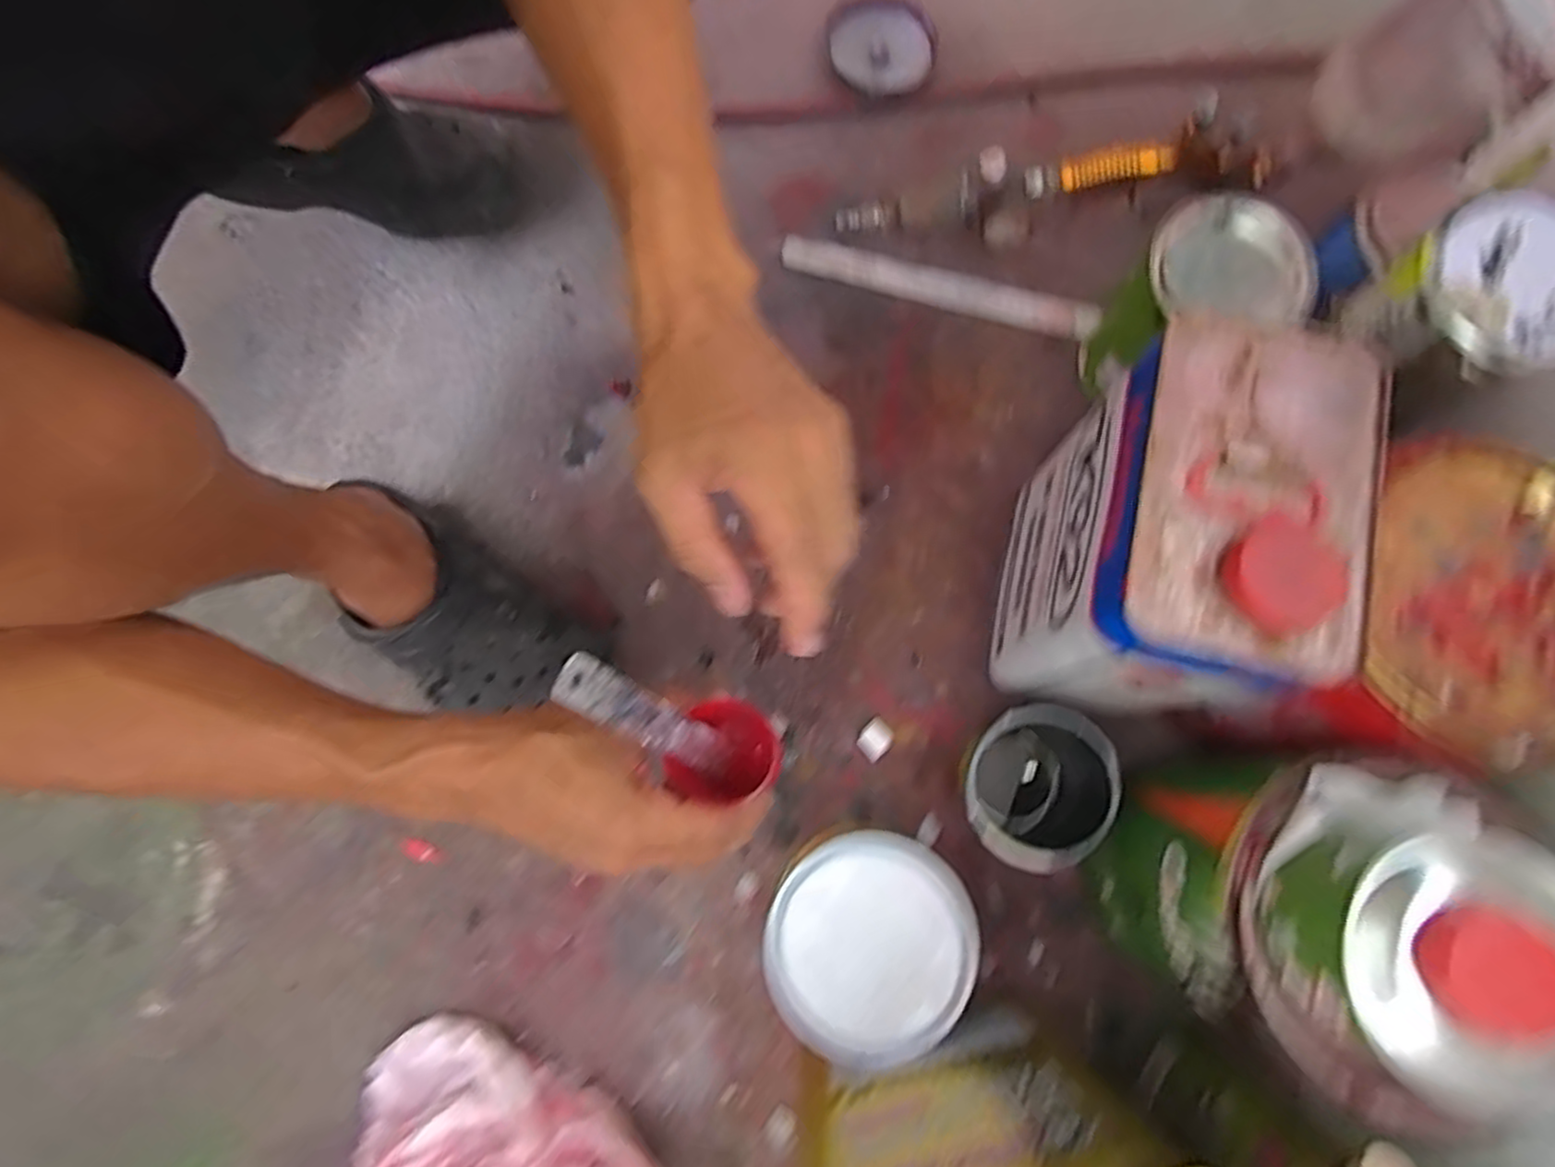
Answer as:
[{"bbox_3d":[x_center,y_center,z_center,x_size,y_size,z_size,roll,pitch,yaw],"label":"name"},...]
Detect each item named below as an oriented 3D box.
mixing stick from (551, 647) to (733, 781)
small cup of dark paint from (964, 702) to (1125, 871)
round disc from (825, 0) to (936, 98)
[{"bbox_3d":[-0.059,0.069,0.357,0.004,0.148,0.022,27,76,33],"label":"mixing stick"},{"bbox_3d":[0.177,0.139,0.502,0.097,0.097,0.099,0,76,1],"label":"small cup of dark paint"},{"bbox_3d":[0.095,-0.497,0.678,0.098,0.016,0.092,0,76,1],"label":"round disc"}]

